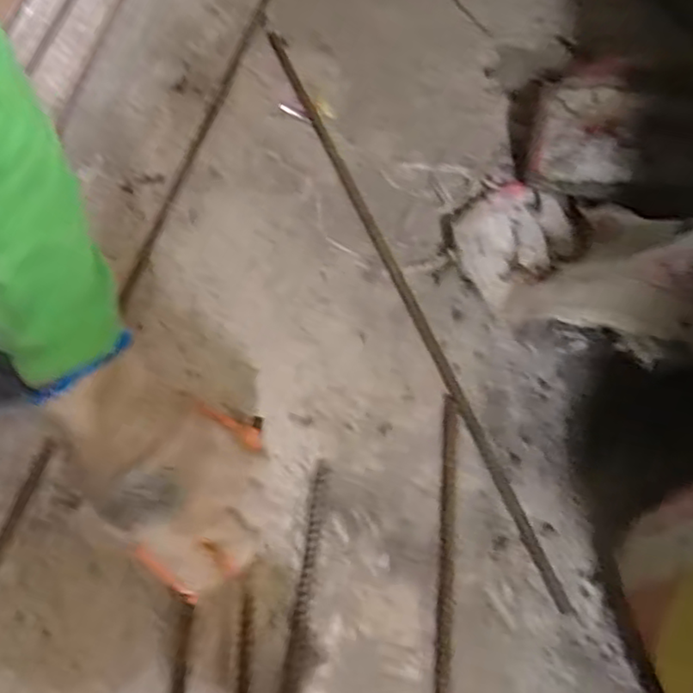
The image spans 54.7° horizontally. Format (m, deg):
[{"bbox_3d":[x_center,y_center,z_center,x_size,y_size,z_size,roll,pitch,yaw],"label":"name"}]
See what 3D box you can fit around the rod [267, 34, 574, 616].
[{"bbox_3d":[0.040,-0.080,0.646,0.017,0.012,0.663,-18,64,-13],"label":"rod"}]

